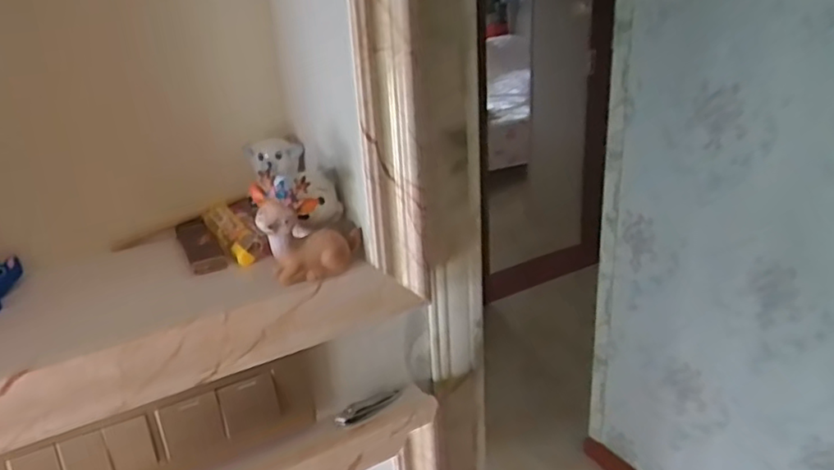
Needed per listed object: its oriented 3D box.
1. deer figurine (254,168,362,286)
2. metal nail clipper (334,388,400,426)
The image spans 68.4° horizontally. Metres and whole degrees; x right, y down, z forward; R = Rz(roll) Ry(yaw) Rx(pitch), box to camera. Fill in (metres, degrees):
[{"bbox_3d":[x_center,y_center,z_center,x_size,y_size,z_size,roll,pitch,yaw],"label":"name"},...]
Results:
[{"bbox_3d":[-0.066,-0.007,0.378,0.057,0.064,0.034,-7,24,-9],"label":"deer figurine"},{"bbox_3d":[-0.035,0.125,0.452,0.012,0.012,0.055,19,32,41],"label":"metal nail clipper"}]

